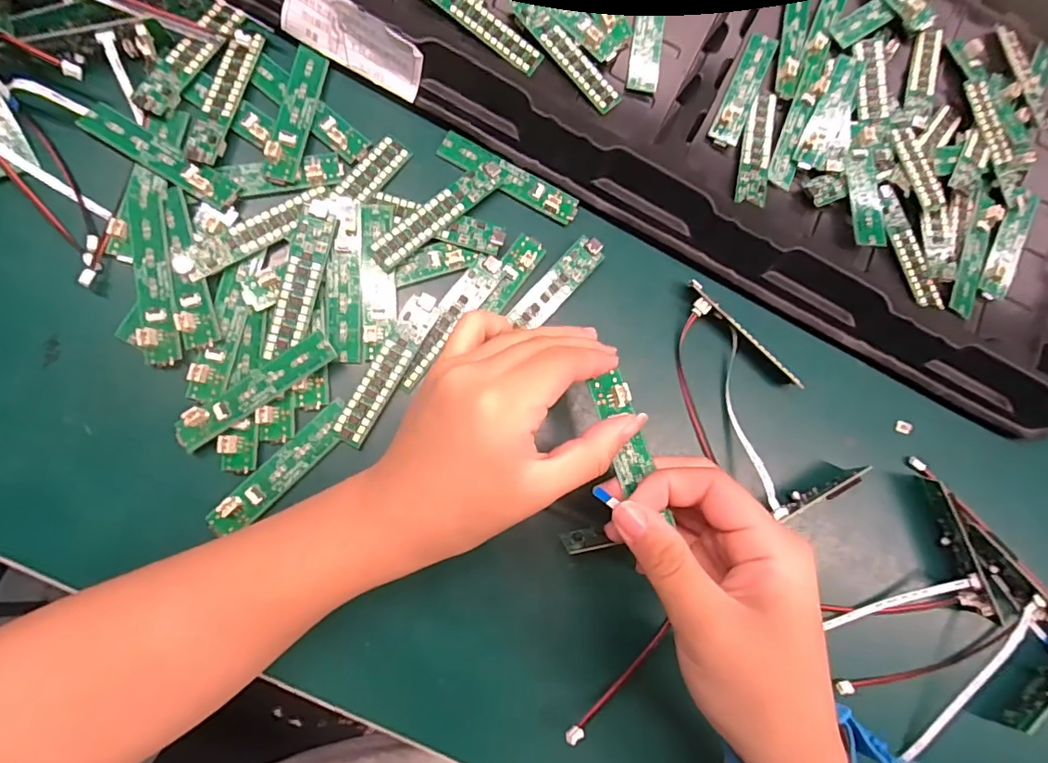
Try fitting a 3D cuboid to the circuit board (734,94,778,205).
[{"bbox_3d":[0.137,-0.137,0.301,0.017,0.007,0.075,14,79,-6],"label":"circuit board"}]

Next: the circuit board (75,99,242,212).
[{"bbox_3d":[-0.183,-0.114,0.259,0.081,0.007,0.017,31,76,-4],"label":"circuit board"}]

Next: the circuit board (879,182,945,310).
[{"bbox_3d":[0.227,-0.079,0.304,0.019,0.004,0.077,-17,84,-11],"label":"circuit board"}]

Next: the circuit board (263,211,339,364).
[{"bbox_3d":[-0.112,-0.048,0.259,0.017,0.004,0.075,14,88,-13],"label":"circuit board"}]

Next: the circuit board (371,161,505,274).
[{"bbox_3d":[-0.046,-0.091,0.277,0.084,0.004,0.018,-42,89,-13],"label":"circuit board"}]

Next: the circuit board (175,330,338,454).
[{"bbox_3d":[-0.131,0.004,0.253,0.082,0.009,0.016,-35,88,-12],"label":"circuit board"}]

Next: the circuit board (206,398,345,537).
[{"bbox_3d":[-0.118,0.043,0.254,0.016,0.005,0.080,46,76,-5],"label":"circuit board"}]

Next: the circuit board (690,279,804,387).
[{"bbox_3d":[0.121,-0.024,0.292,0.083,0.013,0.011,43,77,0],"label":"circuit board"}]

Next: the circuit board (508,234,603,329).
[{"bbox_3d":[0.019,-0.053,0.284,0.018,0.006,0.064,43,77,0],"label":"circuit board"}]

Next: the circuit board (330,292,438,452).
[{"bbox_3d":[-0.070,-0.007,0.266,0.017,0.004,0.085,28,78,-3],"label":"circuit board"}]

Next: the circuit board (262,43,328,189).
[{"bbox_3d":[-0.120,-0.141,0.270,0.018,0.010,0.077,12,79,-7],"label":"circuit board"}]

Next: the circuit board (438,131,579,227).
[{"bbox_3d":[-0.008,-0.115,0.289,0.083,0.008,0.017,27,78,-4],"label":"circuit board"}]

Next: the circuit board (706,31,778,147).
[{"bbox_3d":[0.132,-0.176,0.308,0.018,0.009,0.078,25,78,-4],"label":"circuit board"}]

